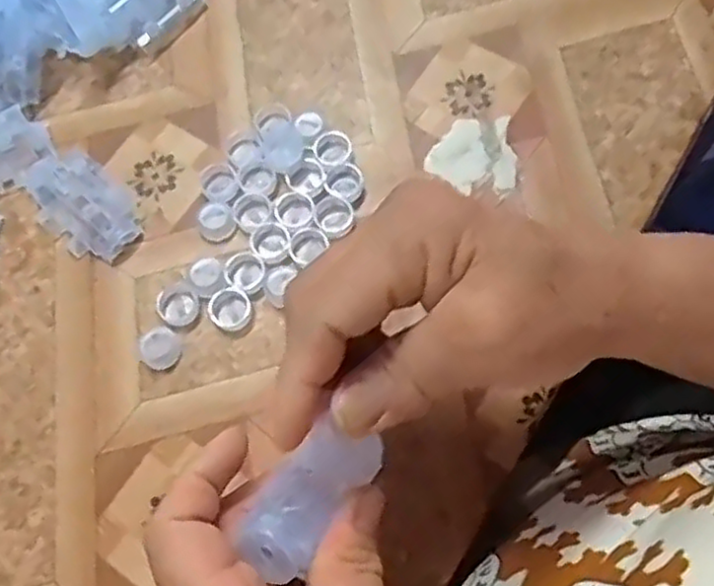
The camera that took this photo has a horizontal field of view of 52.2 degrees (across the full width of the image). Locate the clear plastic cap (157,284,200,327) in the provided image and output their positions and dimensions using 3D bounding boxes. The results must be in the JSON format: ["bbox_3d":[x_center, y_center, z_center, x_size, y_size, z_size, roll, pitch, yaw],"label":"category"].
[{"bbox_3d":[-0.089,0.006,0.365,0.019,0.004,0.022,-36,72,-12],"label":"clear plastic cap"}]

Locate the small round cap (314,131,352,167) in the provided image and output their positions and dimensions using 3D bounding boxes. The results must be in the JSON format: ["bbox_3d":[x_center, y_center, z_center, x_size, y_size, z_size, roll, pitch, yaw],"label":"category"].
[{"bbox_3d":[-0.013,-0.077,0.391,0.019,0.007,0.019,-1,69,2],"label":"small round cap"}]

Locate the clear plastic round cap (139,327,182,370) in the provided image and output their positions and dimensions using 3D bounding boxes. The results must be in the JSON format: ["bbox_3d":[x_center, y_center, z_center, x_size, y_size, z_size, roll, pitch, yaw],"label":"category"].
[{"bbox_3d":[-0.097,0.027,0.358,0.022,0.004,0.019,39,75,15],"label":"clear plastic round cap"}]

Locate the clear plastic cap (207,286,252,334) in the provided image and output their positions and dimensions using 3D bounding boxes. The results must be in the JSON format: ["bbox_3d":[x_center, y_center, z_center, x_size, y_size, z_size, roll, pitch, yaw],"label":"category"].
[{"bbox_3d":[-0.063,0.008,0.361,0.020,0.004,0.023,-36,72,-11],"label":"clear plastic cap"}]

